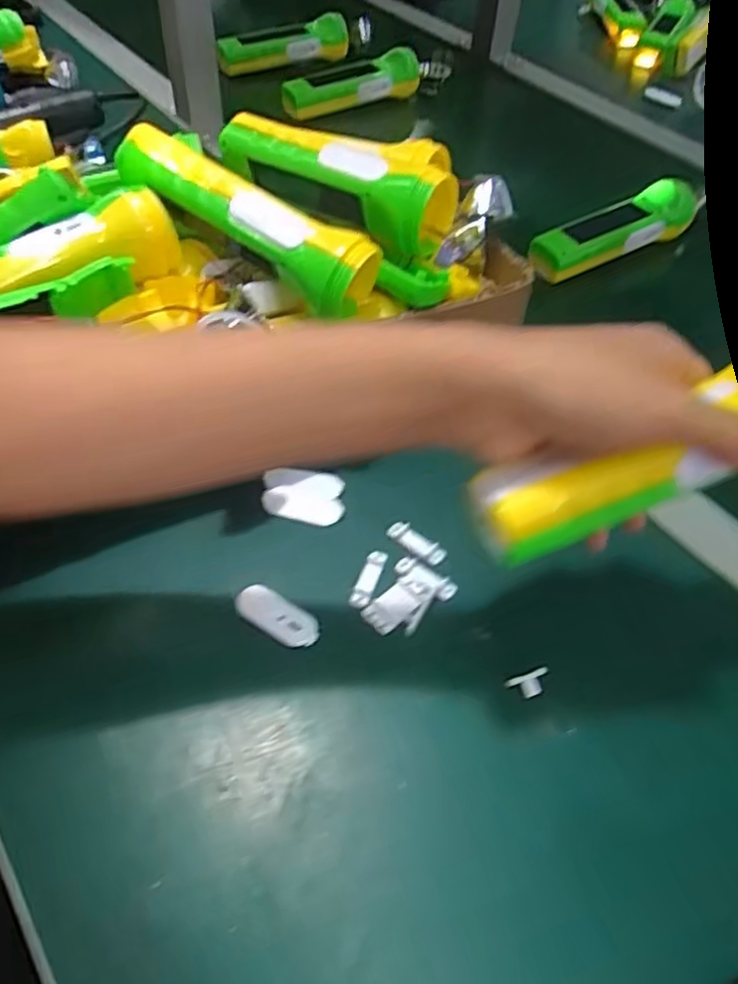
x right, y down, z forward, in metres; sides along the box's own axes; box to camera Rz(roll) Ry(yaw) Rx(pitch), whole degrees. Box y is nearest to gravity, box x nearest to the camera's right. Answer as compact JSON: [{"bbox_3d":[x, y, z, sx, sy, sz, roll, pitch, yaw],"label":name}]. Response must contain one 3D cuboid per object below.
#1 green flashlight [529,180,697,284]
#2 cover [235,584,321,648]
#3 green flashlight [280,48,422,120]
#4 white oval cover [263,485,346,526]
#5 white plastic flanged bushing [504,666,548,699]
[{"bbox_3d":[0.231,-0.248,0.644,0.202,0.038,0.060,-26,57,-23],"label":"green flashlight"},{"bbox_3d":[-0.051,0.070,0.385,0.049,0.007,0.020,26,54,16],"label":"cover"},{"bbox_3d":[-0.019,-0.503,0.847,0.176,0.046,0.042,-23,56,-22],"label":"green flashlight"},{"bbox_3d":[-0.041,0.008,0.435,0.051,0.004,0.020,11,51,4],"label":"white oval cover"},{"bbox_3d":[0.086,0.102,0.365,0.023,0.008,0.011,-11,51,-13],"label":"white plastic flanged bushing"}]

